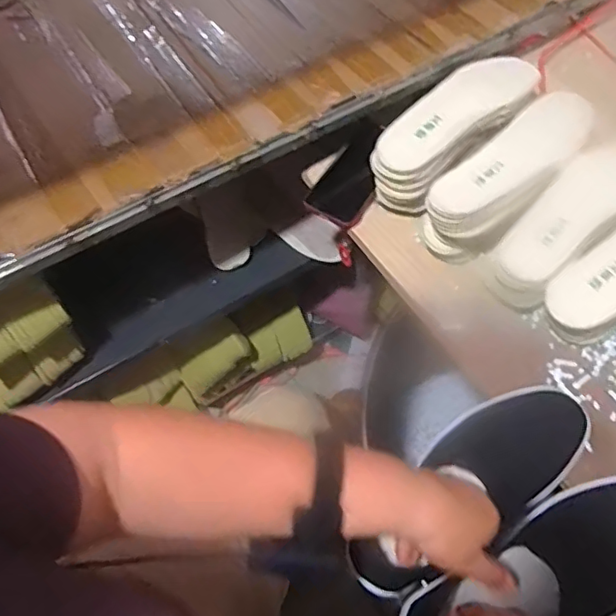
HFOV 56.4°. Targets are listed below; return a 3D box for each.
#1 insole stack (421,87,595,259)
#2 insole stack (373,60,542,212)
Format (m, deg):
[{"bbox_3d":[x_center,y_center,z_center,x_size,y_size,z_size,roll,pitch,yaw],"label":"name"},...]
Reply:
[{"bbox_3d":[0.240,-0.150,0.684,0.248,0.086,0.089,-39,67,-18],"label":"insole stack"},{"bbox_3d":[0.179,-0.218,0.717,0.242,0.078,0.092,-41,68,-18],"label":"insole stack"}]

